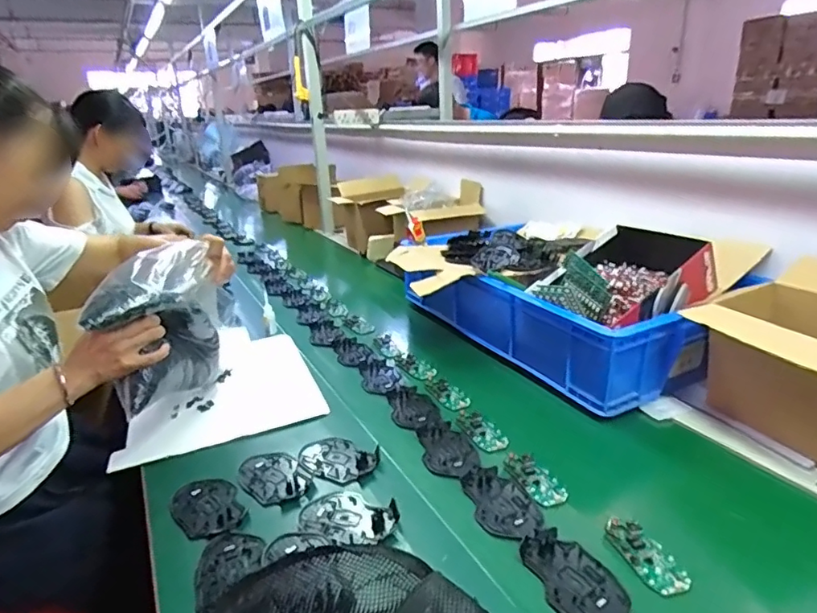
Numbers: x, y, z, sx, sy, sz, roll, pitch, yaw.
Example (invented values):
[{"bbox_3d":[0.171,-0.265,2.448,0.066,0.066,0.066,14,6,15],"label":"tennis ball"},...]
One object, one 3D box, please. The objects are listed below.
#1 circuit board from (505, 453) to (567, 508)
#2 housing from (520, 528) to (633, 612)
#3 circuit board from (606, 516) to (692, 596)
[{"bbox_3d":[0.160,0.217,0.680,0.048,0.011,0.094,-12,23,-22],"label":"circuit board"},{"bbox_3d":[0.166,0.271,0.541,0.076,0.011,0.114,-8,22,-14],"label":"housing"},{"bbox_3d":[0.247,0.259,0.562,0.044,0.010,0.095,-9,22,-17],"label":"circuit board"}]

